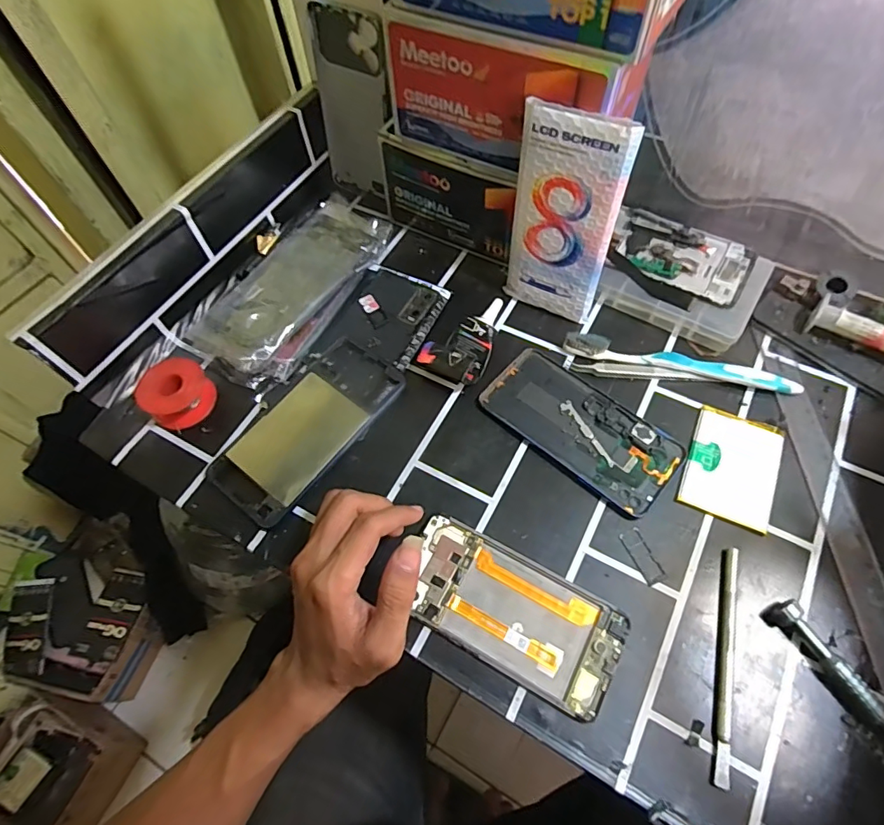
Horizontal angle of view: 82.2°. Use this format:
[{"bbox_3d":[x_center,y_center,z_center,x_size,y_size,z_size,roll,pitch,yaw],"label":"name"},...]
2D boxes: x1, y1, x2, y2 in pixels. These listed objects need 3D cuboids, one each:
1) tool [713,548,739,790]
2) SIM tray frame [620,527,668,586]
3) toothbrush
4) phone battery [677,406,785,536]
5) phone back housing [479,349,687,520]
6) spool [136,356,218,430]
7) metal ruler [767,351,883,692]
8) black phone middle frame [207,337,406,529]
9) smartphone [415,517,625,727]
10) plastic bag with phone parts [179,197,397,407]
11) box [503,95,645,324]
[{"bbox_3d":[0.180,0.156,0.320,0.010,0.007,0.138,14,65,9],"label":"tool"},{"bbox_3d":[0.140,0.100,0.353,0.015,0.004,0.039,-22,64,-8],"label":"SIM tray frame"},{"bbox_3d":[0.196,-0.041,0.420,0.185,0.015,0.018,13,64,9],"label":"toothbrush"},{"bbox_3d":[0.219,0.040,0.381,0.061,0.004,0.087,23,66,13],"label":"phone battery"},{"bbox_3d":[0.109,0.010,0.402,0.152,0.004,0.075,39,71,19],"label":"phone back housing"},{"bbox_3d":[-0.221,-0.017,0.420,0.047,0.029,0.052,39,71,19],"label":"spool"},{"bbox_3d":[0.283,0.065,0.365,0.030,0.007,0.253,-1,62,0],"label":"metal ruler"},{"bbox_3d":[-0.107,0.012,0.407,0.076,0.009,0.157,35,70,18],"label":"black phone middle frame"},{"bbox_3d":[0.045,0.132,0.339,0.144,0.007,0.072,27,67,15],"label":"smartphone"},{"bbox_3d":[-0.128,-0.128,0.463,0.095,0.034,0.223,24,67,14],"label":"plastic bag with phone parts"},{"bbox_3d":[0.094,-0.147,0.400,0.081,0.165,0.012,24,56,17],"label":"box"}]

